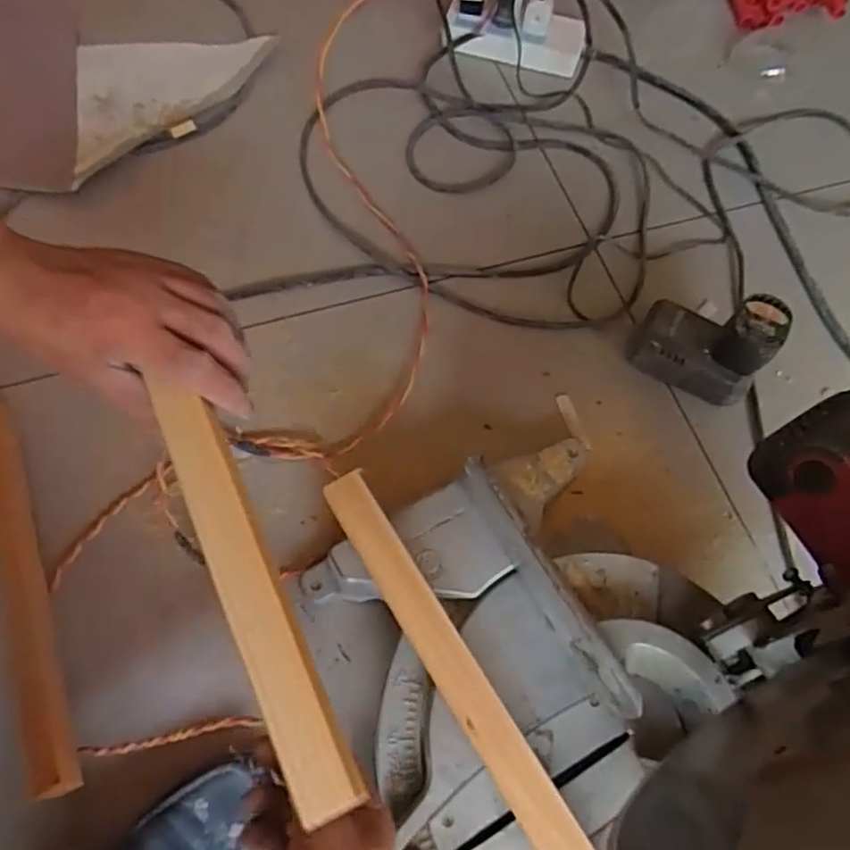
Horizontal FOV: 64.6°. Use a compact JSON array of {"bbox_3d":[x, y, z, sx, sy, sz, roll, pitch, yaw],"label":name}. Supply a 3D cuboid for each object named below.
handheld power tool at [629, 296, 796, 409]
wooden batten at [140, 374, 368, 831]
[{"bbox_3d":[0.264,-0.079,0.640,0.114,0.104,0.063,20,67,7],"label":"handheld power tool"},{"bbox_3d":[-0.095,0.079,0.356,0.034,0.014,0.243,-24,67,-12],"label":"wooden batten"}]

